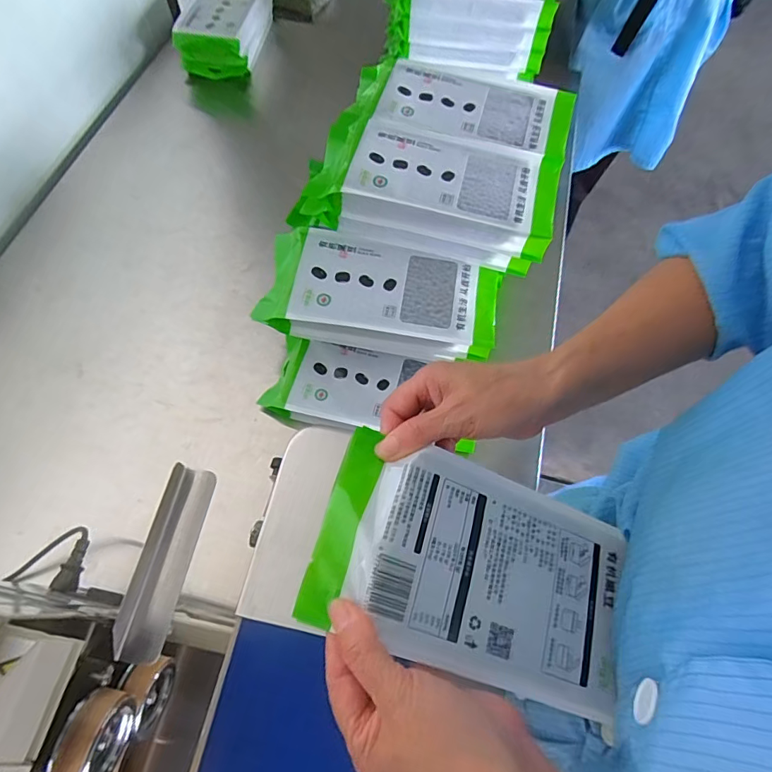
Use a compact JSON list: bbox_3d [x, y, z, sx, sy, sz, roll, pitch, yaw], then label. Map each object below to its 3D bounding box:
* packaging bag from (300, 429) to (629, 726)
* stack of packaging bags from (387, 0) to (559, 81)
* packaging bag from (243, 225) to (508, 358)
[{"bbox_3d":[0.062,0.117,0.303,0.208,0.021,0.119,24,64,-10],"label":"packaging bag"},{"bbox_3d":[0.145,-0.656,0.816,0.279,0.104,0.191,11,66,4],"label":"stack of packaging bags"},{"bbox_3d":[-0.006,-0.109,0.541,0.262,0.045,0.118,8,65,3],"label":"packaging bag"}]

